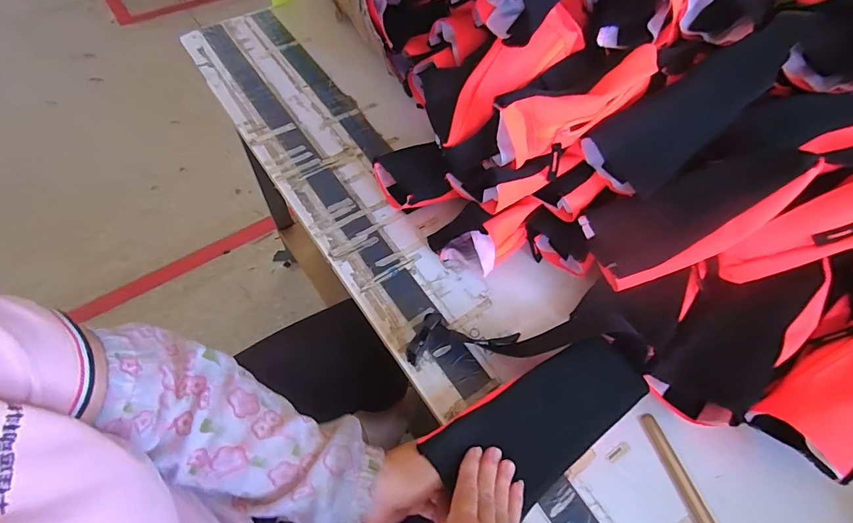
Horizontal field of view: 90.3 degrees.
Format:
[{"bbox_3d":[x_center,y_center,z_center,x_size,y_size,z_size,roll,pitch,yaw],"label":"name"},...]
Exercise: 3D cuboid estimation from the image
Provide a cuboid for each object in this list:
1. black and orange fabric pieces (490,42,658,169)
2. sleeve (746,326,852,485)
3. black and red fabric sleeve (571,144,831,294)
[{"bbox_3d":[0.177,-0.179,0.492,0.212,0.075,0.063,-26,65,-18],"label":"black and orange fabric pieces"},{"bbox_3d":[0.443,0.113,0.431,0.220,0.063,0.085,-39,68,-6],"label":"sleeve"},{"bbox_3d":[0.296,-0.054,0.463,0.227,0.032,0.094,-27,61,15],"label":"black and red fabric sleeve"}]

